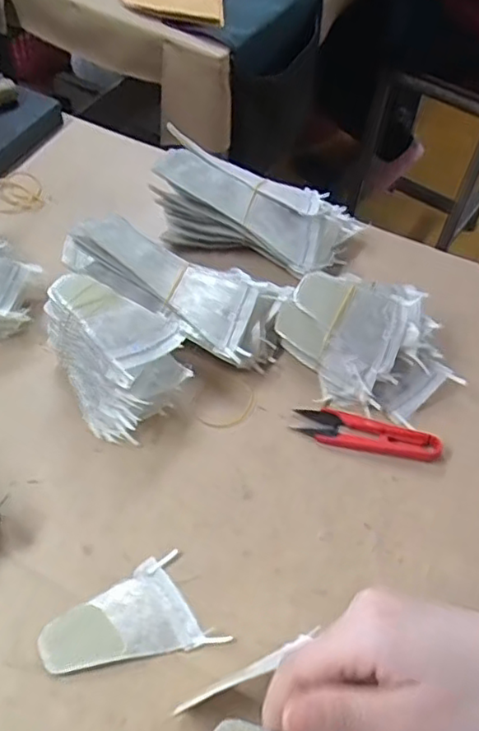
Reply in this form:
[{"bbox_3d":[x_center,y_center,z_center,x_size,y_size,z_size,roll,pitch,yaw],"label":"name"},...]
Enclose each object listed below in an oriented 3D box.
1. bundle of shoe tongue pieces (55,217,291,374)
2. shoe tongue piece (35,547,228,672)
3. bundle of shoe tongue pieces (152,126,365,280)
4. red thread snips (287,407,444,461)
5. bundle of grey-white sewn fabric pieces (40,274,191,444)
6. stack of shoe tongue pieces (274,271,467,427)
[{"bbox_3d":[-0.057,-0.073,0.544,0.207,0.074,0.084,26,57,14],"label":"bundle of shoe tongue pieces"},{"bbox_3d":[-0.075,0.168,0.410,0.107,0.009,0.065,-16,57,-15],"label":"shoe tongue piece"},{"bbox_3d":[0.017,-0.150,0.599,0.190,0.072,0.101,18,55,8],"label":"bundle of shoe tongue pieces"},{"bbox_3d":[0.102,0.054,0.497,0.114,0.016,0.029,14,55,6],"label":"red thread snips"},{"bbox_3d":[-0.095,-0.012,0.496,0.087,0.078,0.117,-25,60,-21],"label":"bundle of grey-white sewn fabric pieces"},{"bbox_3d":[0.106,-0.022,0.520,0.150,0.065,0.102,19,55,9],"label":"stack of shoe tongue pieces"}]

